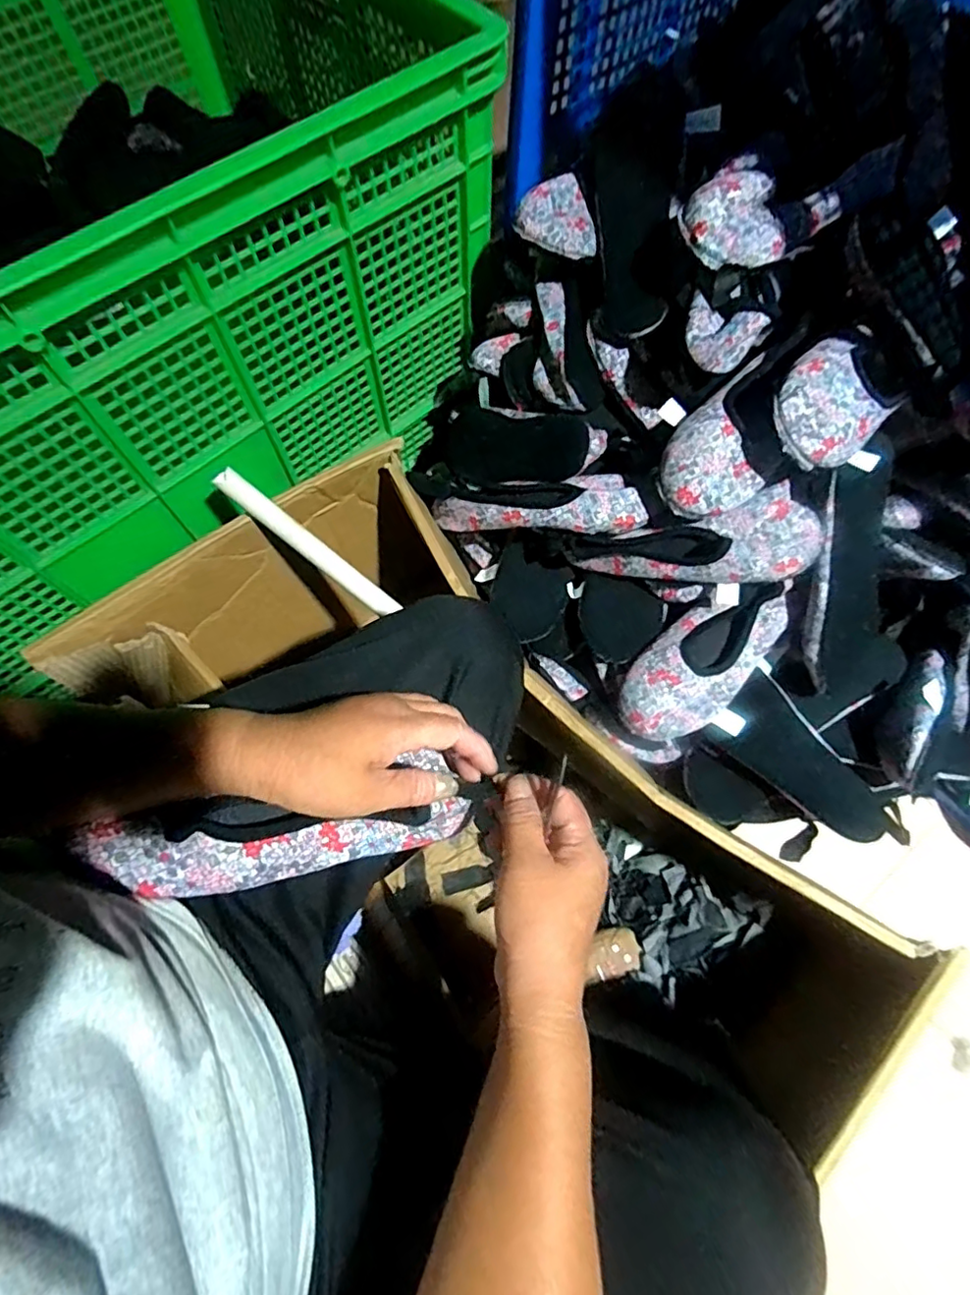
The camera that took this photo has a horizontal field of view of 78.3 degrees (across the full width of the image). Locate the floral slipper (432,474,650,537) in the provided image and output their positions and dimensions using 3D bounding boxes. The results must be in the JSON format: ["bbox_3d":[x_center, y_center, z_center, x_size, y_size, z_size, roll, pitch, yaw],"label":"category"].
[{"bbox_3d":[0.056,-0.164,0.657,0.236,0.060,0.080,4,68,19],"label":"floral slipper"}]

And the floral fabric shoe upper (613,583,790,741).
[{"bbox_3d":[0.229,0.011,0.622,0.206,0.047,0.095,-41,74,-15],"label":"floral fabric shoe upper"}]

